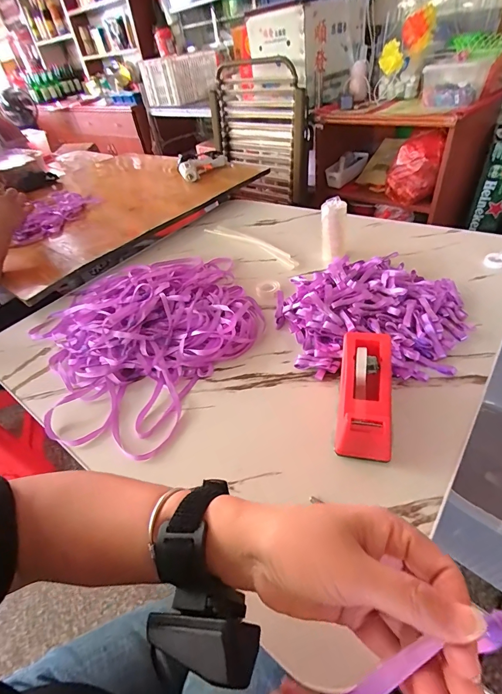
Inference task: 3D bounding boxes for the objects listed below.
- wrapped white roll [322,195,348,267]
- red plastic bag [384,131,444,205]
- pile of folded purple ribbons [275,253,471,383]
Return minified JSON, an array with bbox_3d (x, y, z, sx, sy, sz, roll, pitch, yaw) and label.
[{"bbox_3d":[0.166,-0.232,0.675,0.052,0.112,0.042,11,47,21],"label":"wrapped white roll"},{"bbox_3d":[0.680,-0.739,1.417,0.185,0.275,0.108,11,47,21],"label":"red plastic bag"},{"bbox_3d":[0.189,-0.066,0.544,0.296,0.049,0.274,0,44,10],"label":"pile of folded purple ribbons"}]

